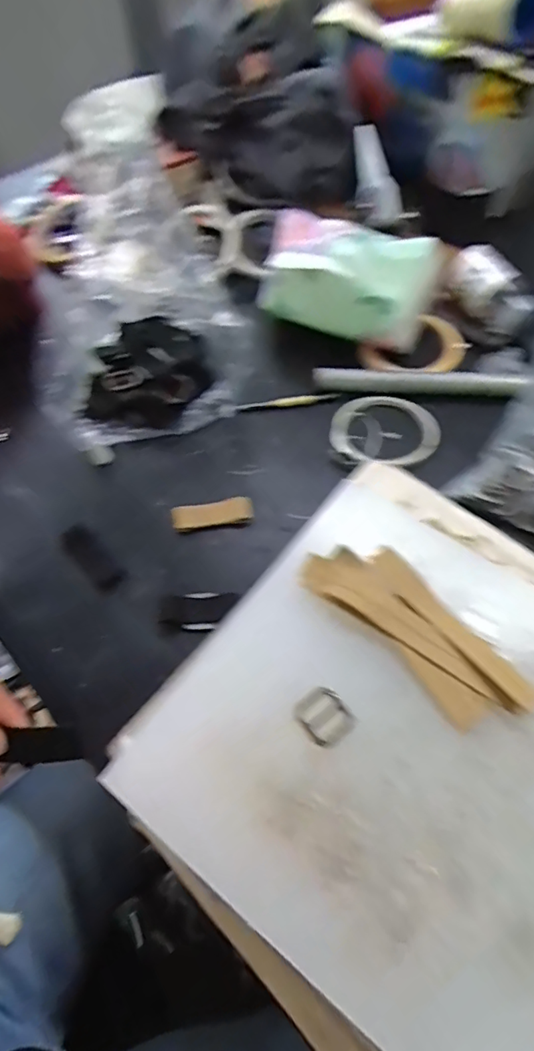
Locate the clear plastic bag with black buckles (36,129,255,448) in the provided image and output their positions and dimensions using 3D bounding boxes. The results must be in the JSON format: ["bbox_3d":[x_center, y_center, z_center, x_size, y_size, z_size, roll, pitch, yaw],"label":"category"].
[{"bbox_3d":[-0.123,-0.209,0.480,0.166,0.126,0.277,-14,61,-7],"label":"clear plastic bag with black buckles"}]

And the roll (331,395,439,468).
[{"bbox_3d":[0.102,-0.089,0.466,0.099,0.021,0.086,-21,62,-11],"label":"roll"}]

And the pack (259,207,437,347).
[{"bbox_3d":[0.072,-0.229,0.492,0.160,0.078,0.076,17,62,11],"label":"pack"}]

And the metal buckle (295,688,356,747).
[{"bbox_3d":[0.034,0.112,0.309,0.027,0.004,0.030,-34,65,-17],"label":"metal buckle"}]

